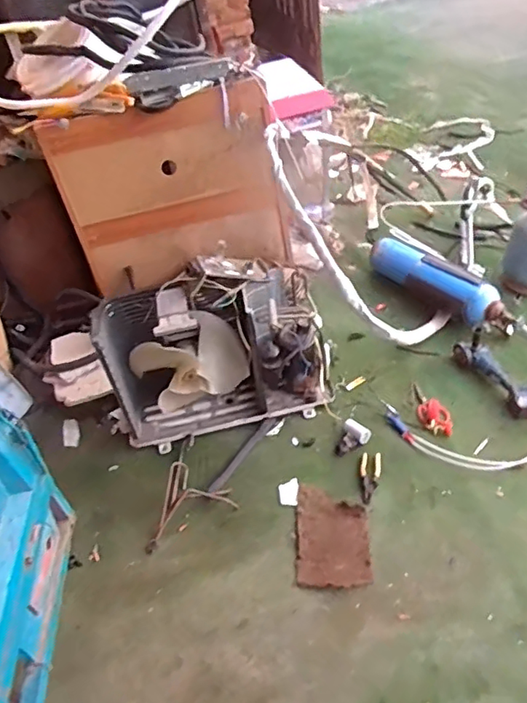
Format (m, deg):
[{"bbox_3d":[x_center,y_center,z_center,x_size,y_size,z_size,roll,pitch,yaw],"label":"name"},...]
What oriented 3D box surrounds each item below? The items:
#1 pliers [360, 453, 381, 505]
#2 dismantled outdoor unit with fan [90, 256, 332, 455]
[{"bbox_3d":[0.351,0.414,1.830,0.065,0.024,0.178,3,44,11],"label":"pliers"},{"bbox_3d":[-0.168,-0.004,1.945,0.756,0.576,0.276,-20,43,-9],"label":"dismantled outdoor unit with fan"}]

